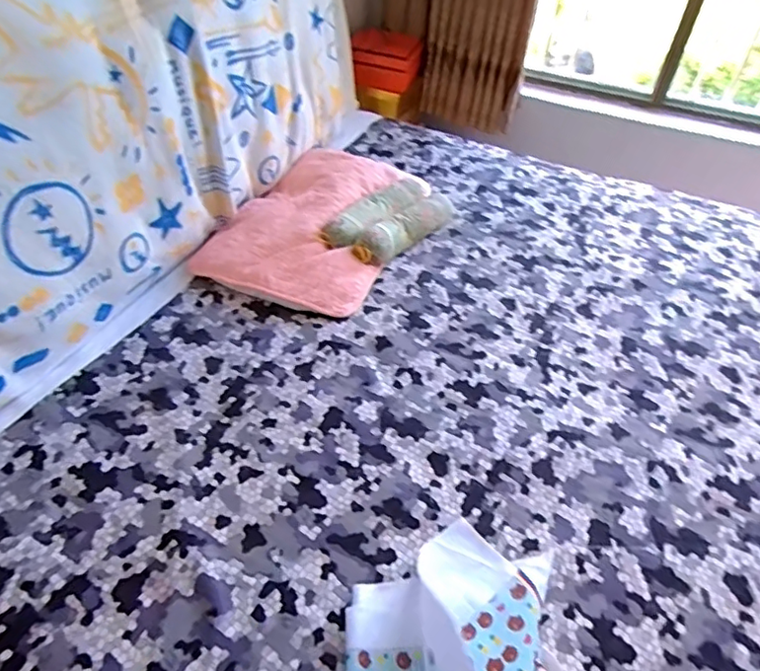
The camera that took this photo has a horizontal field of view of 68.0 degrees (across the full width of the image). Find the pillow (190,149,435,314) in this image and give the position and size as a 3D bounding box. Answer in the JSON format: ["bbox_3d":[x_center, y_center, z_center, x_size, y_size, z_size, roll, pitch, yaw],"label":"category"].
[{"bbox_3d":[-0.145,-0.302,1.442,0.421,0.088,0.655,20,44,15],"label":"pillow"}]

